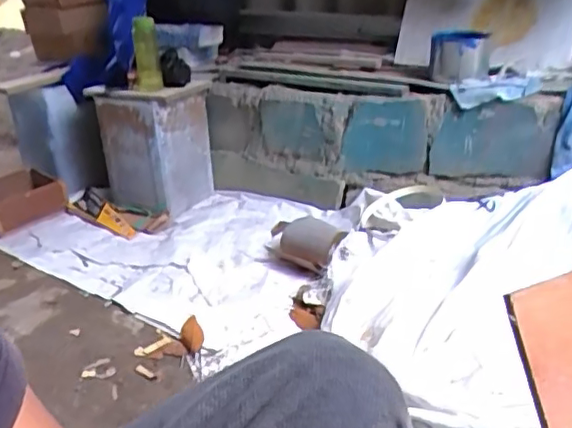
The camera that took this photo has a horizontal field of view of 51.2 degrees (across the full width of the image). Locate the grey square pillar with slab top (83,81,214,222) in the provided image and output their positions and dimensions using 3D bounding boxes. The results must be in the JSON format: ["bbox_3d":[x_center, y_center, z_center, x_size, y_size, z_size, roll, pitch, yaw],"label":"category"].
[{"bbox_3d":[-0.412,-0.197,1.840,0.306,0.391,0.280,14,30,31],"label":"grey square pillar with slab top"}]

